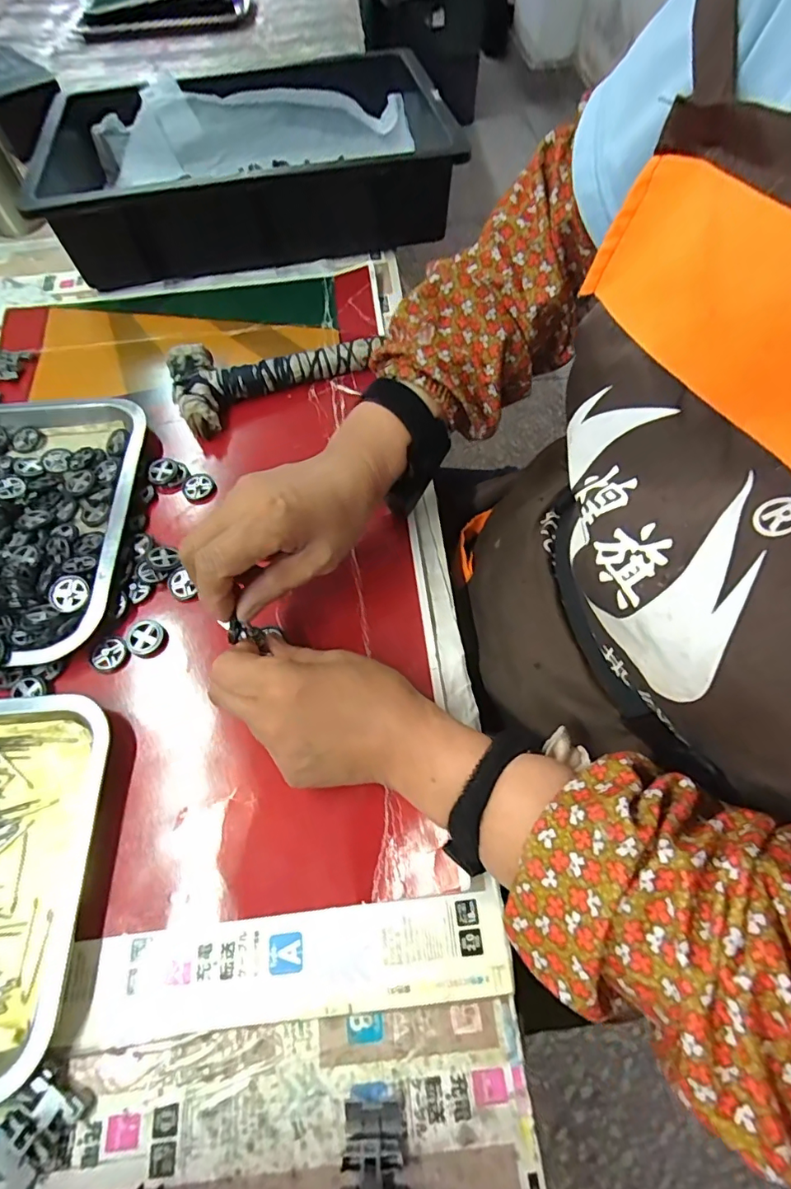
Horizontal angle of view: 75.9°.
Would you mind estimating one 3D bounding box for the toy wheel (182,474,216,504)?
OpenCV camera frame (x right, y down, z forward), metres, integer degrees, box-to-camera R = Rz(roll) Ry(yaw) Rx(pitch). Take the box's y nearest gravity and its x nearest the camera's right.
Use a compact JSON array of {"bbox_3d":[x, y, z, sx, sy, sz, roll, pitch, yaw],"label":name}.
[{"bbox_3d":[-0.172,-0.093,0.445,0.027,0.008,0.025,0,64,1],"label":"toy wheel"}]

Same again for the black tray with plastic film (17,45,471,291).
[{"bbox_3d":[-0.158,-0.457,0.554,0.421,0.098,0.242,-14,64,-6],"label":"black tray with plastic film"}]

